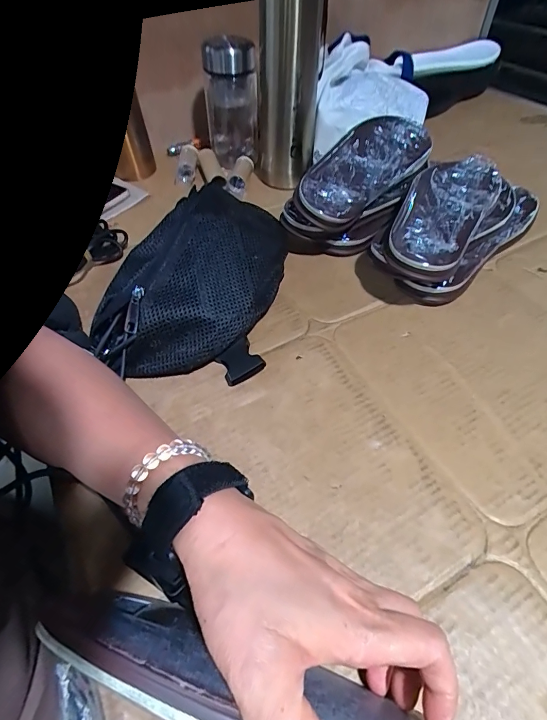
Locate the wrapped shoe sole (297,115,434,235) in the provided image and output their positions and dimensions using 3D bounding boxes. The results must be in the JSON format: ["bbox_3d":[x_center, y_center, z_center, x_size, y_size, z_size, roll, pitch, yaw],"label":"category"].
[{"bbox_3d":[0.120,-0.252,0.510,0.099,0.052,0.268,32,58,24],"label":"wrapped shoe sole"}]

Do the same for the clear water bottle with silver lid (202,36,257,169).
[{"bbox_3d":[-0.065,-0.398,0.604,0.078,0.165,0.085,-4,51,-1],"label":"clear water bottle with silver lid"}]

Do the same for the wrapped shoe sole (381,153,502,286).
[{"bbox_3d":[0.193,-0.172,0.445,0.092,0.027,0.243,25,55,19],"label":"wrapped shoe sole"}]

